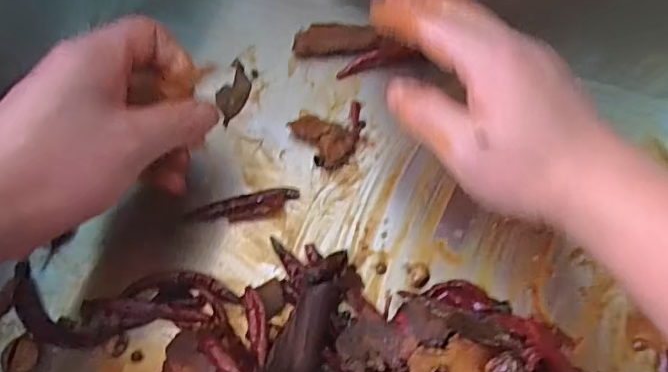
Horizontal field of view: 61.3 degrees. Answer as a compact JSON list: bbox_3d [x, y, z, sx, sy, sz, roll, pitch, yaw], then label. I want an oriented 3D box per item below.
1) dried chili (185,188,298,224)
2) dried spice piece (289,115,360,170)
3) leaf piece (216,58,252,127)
[{"bbox_3d":[-0.050,0.012,0.311,0.061,0.004,0.014,-13,67,-4],"label":"dried chili"},{"bbox_3d":[-0.007,-0.025,0.323,0.039,0.005,0.028,15,68,7],"label":"dried spice piece"},{"bbox_3d":[-0.060,-0.056,0.336,0.016,0.004,0.043,10,66,5],"label":"leaf piece"}]

